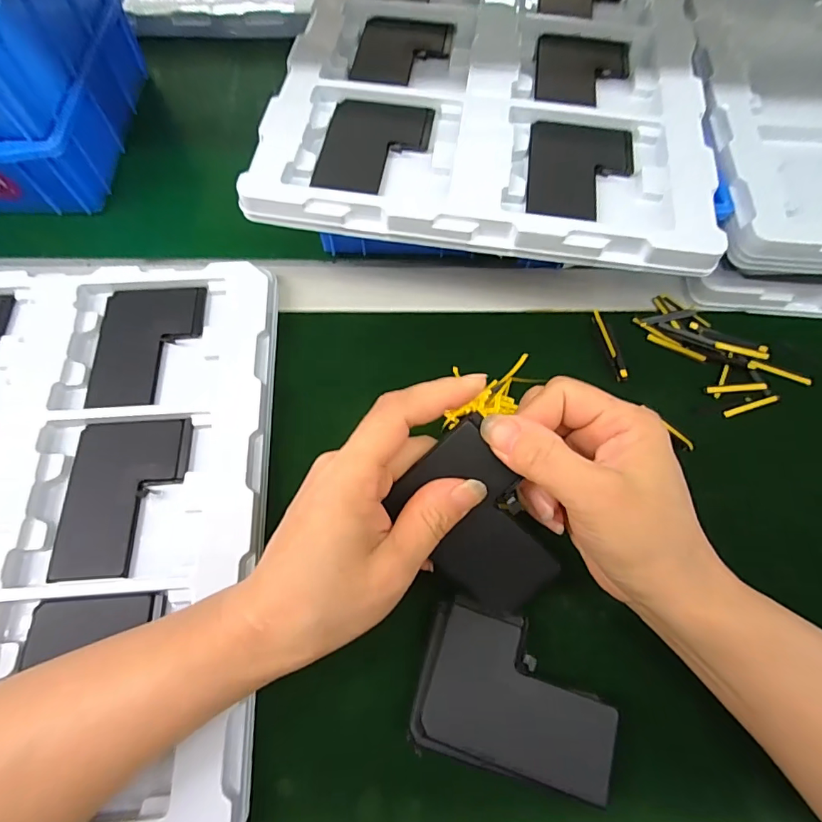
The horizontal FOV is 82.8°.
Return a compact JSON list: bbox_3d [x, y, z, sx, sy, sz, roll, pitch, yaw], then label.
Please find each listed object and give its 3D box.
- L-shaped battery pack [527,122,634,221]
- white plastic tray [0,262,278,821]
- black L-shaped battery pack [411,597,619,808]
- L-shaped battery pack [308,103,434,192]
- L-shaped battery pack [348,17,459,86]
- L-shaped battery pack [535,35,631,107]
[{"bbox_3d":[0.107,-0.153,0.294,0.065,0.005,0.084,8,66,1],"label":"L-shaped battery pack"},{"bbox_3d":[-0.222,0.046,0.262,0.275,0.018,0.316,-1,66,-3],"label":"white plastic tray"},{"bbox_3d":[0.052,0.140,0.231,0.092,0.015,0.065,16,68,6],"label":"black L-shaped battery pack"},{"bbox_3d":[-0.022,-0.170,0.298,0.065,0.004,0.083,9,66,2],"label":"L-shaped battery pack"},{"bbox_3d":[-0.005,-0.264,0.340,0.066,0.004,0.079,7,66,1],"label":"L-shaped battery pack"},{"bbox_3d":[0.124,-0.247,0.335,0.067,0.004,0.080,8,66,1],"label":"L-shaped battery pack"}]

